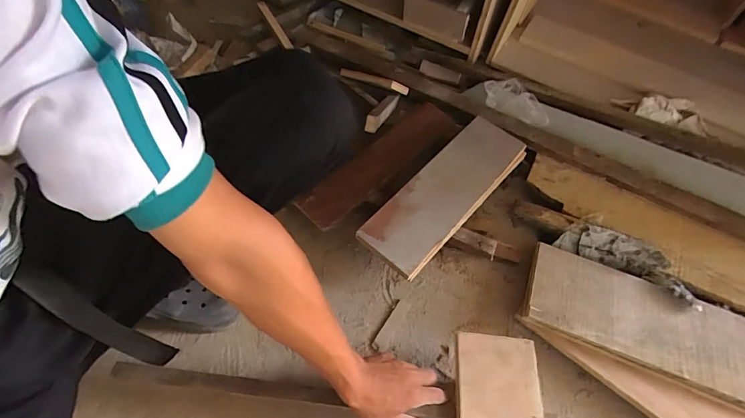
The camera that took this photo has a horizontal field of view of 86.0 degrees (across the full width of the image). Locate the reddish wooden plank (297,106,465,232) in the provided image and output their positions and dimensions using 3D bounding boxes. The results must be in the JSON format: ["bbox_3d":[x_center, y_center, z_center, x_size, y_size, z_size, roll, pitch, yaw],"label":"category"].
[{"bbox_3d":[0.021,-0.093,0.752,0.361,0.013,0.091,-38,69,-22],"label":"reddish wooden plank"}]

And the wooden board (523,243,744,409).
[{"bbox_3d":[0.426,0.172,0.624,0.353,0.011,0.149,22,61,9],"label":"wooden board"}]

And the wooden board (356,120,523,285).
[{"bbox_3d":[0.131,-0.036,0.698,0.116,0.029,0.356,38,65,19],"label":"wooden board"}]

